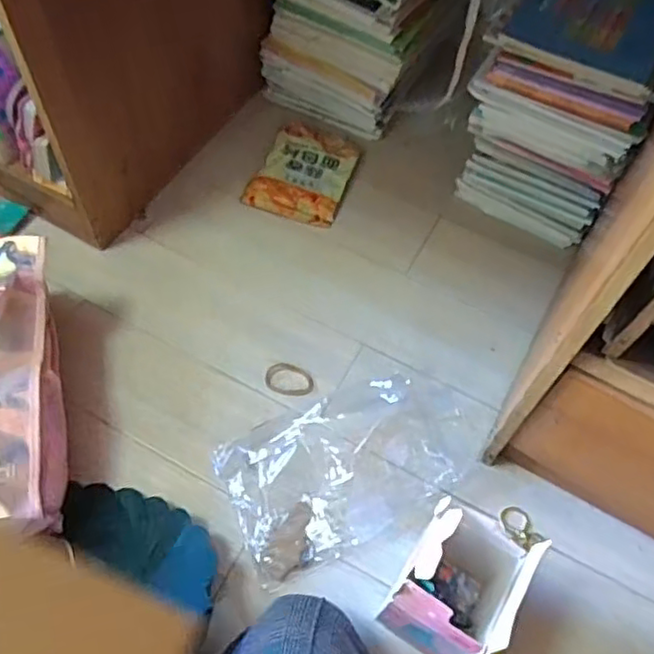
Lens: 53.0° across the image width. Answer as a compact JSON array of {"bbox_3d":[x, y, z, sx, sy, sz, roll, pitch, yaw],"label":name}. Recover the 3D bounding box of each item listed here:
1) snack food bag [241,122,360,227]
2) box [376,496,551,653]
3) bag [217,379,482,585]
[{"bbox_3d":[-0.033,-0.240,1.016,0.137,0.016,0.176,18,61,8],"label":"snack food bag"},{"bbox_3d":[0.120,0.247,0.626,0.089,0.209,0.103,26,62,12],"label":"box"},{"bbox_3d":[0.038,0.148,0.764,0.311,0.062,0.179,-20,63,-14],"label":"bag"}]

